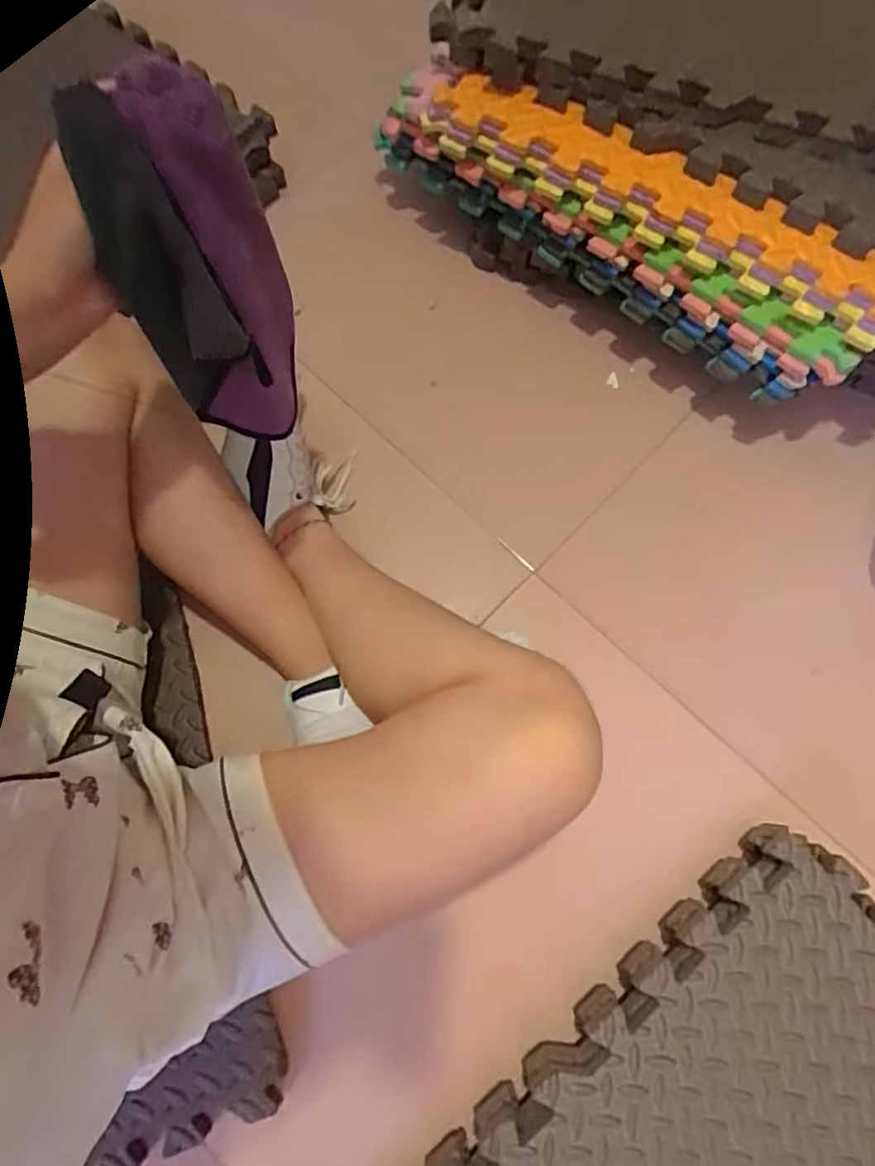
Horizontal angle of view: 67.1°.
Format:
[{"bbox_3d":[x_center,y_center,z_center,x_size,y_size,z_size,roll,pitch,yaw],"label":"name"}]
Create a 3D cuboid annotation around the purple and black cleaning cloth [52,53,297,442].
[{"bbox_3d":[-0.148,-0.180,0.444,0.086,0.248,0.103,-14,59,-6],"label":"purple and black cleaning cloth"}]

